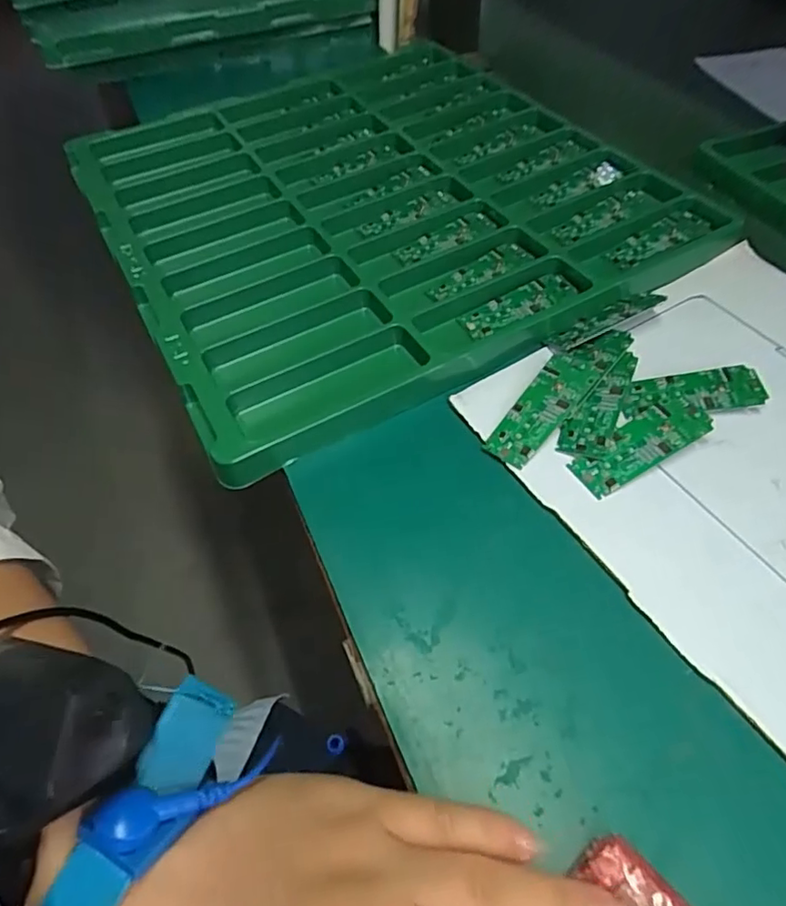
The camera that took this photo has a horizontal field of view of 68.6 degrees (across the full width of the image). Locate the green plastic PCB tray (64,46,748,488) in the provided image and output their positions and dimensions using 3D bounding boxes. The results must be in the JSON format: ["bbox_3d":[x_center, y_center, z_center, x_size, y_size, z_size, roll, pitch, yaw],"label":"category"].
[{"bbox_3d":[-0.020,-0.196,0.432,0.366,0.018,0.390,-27,58,-14],"label":"green plastic PCB tray"}]

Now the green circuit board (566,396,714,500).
[{"bbox_3d":[0.125,-0.005,0.289,0.072,0.007,0.028,-26,57,-17],"label":"green circuit board"}]

